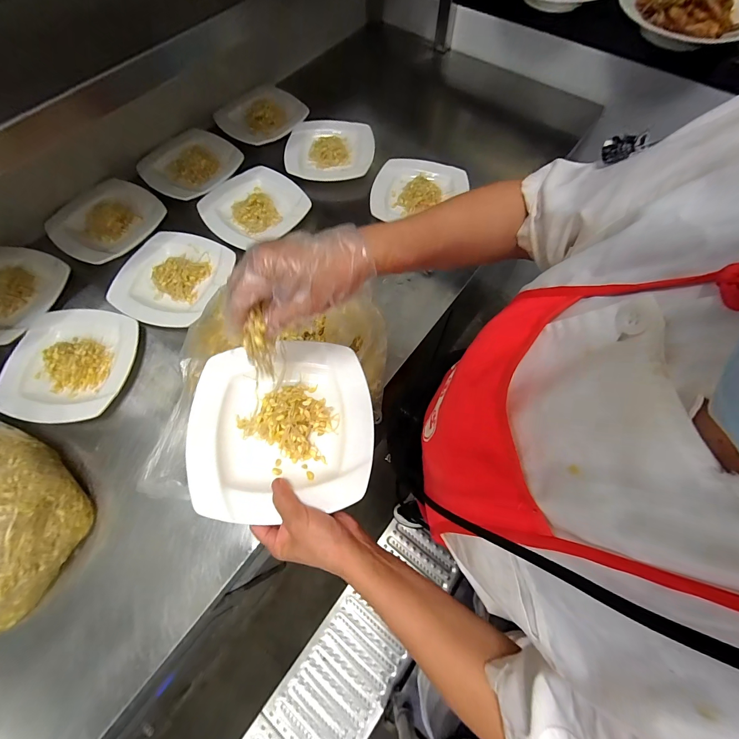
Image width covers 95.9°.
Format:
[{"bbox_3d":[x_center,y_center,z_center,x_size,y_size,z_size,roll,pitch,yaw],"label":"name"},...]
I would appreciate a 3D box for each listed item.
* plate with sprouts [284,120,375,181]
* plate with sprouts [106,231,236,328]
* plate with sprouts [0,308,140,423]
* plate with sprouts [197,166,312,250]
[{"bbox_3d":[-0.091,-0.516,0.766,0.197,0.033,0.175,-2,65,-1],"label":"plate with sprouts"},{"bbox_3d":[-0.375,-0.176,0.635,0.190,0.036,0.201,15,66,6],"label":"plate with sprouts"},{"bbox_3d":[-0.509,-0.009,0.564,0.191,0.048,0.201,2,65,1],"label":"plate with sprouts"},{"bbox_3d":[-0.247,-0.348,0.716,0.205,0.036,0.193,-42,72,-17],"label":"plate with sprouts"}]

